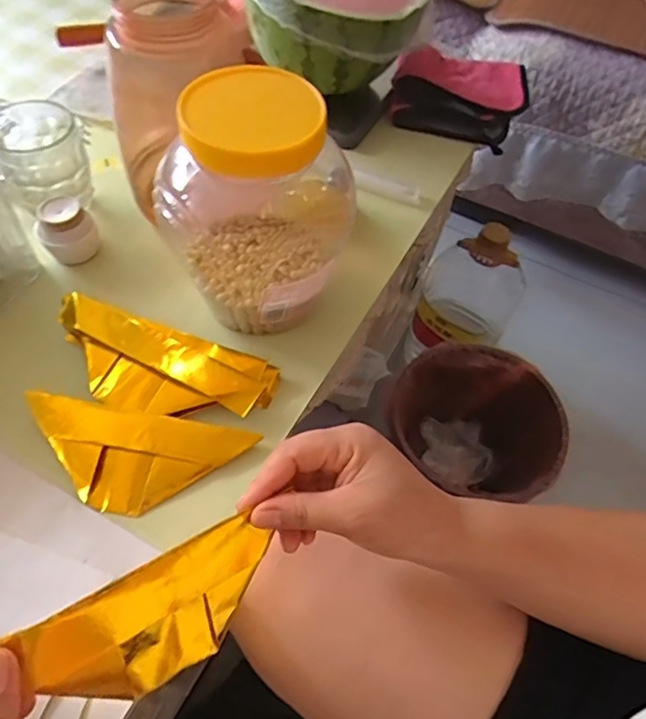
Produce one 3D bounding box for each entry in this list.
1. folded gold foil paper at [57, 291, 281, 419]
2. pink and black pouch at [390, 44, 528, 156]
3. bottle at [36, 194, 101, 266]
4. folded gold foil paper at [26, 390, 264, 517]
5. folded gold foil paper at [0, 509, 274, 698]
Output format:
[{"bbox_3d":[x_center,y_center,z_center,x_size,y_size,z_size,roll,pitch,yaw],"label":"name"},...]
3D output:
[{"bbox_3d":[-0.136,0.006,0.451,0.188,0.022,0.079,18,57,7],"label":"folded gold foil paper"},{"bbox_3d":[0.172,-0.334,0.692,0.161,0.040,0.153,19,57,7],"label":"pink and black pouch"},{"bbox_3d":[-0.235,-0.118,0.515,0.053,0.052,0.047,-20,61,-17],"label":"bottle"},{"bbox_3d":[-0.144,0.072,0.412,0.166,0.014,0.075,12,57,3],"label":"folded gold foil paper"},{"bbox_3d":[-0.094,0.141,0.292,0.146,0.071,0.015,-16,22,-34],"label":"folded gold foil paper"}]

